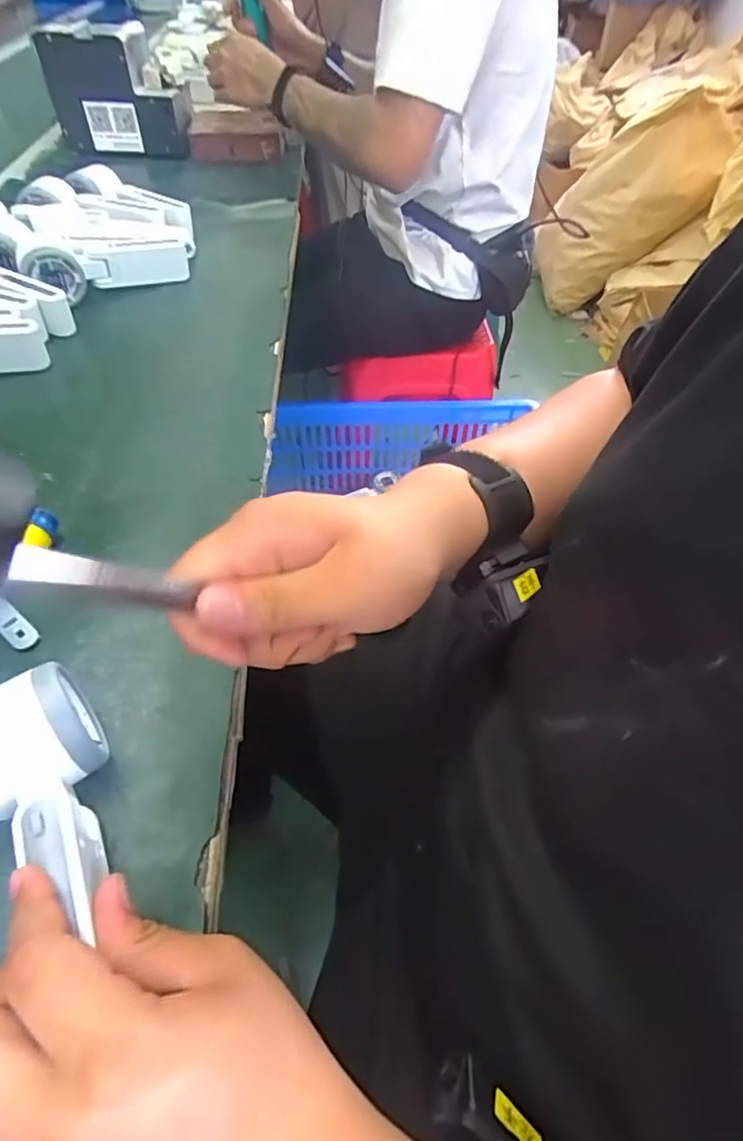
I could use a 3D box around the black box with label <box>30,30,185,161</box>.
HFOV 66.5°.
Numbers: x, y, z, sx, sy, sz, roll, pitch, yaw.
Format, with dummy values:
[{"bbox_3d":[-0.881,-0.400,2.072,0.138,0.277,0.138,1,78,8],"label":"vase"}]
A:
[{"bbox_3d":[-0.376,-0.691,0.832,0.177,0.141,0.042,-3,54,-7],"label":"black box with label"}]

